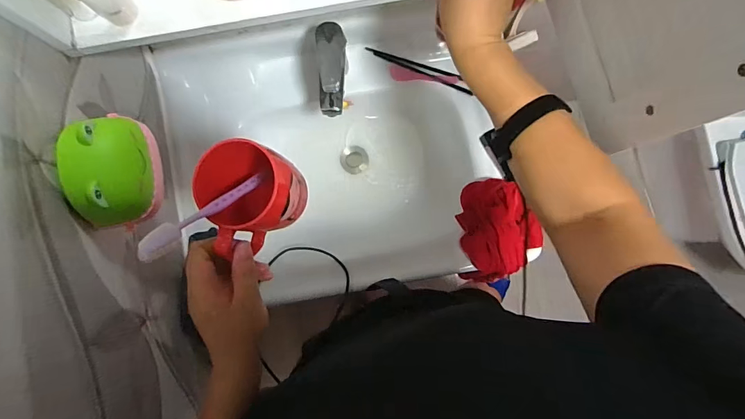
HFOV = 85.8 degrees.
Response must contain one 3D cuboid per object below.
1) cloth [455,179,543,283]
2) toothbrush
[{"bbox_3d":[0.214,0.035,0.686,0.129,0.037,0.168,-6,91,37],"label":"cloth"},{"bbox_3d":[-0.149,0.001,0.361,0.016,0.149,0.018,36,121,2],"label":"toothbrush"}]

